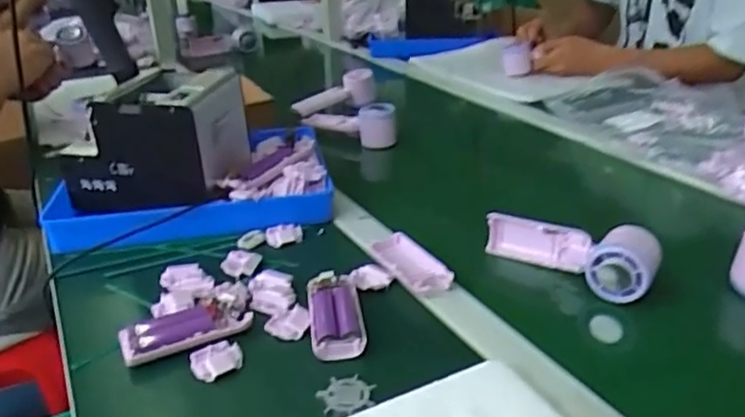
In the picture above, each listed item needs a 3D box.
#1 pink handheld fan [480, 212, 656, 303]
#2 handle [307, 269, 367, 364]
[{"bbox_3d":[0.189,0.040,0.612,0.165,0.067,0.040,16,32,33],"label":"pink handheld fan"},{"bbox_3d":[-0.032,0.091,0.540,0.046,0.020,0.098,-5,26,-6],"label":"handle"}]

